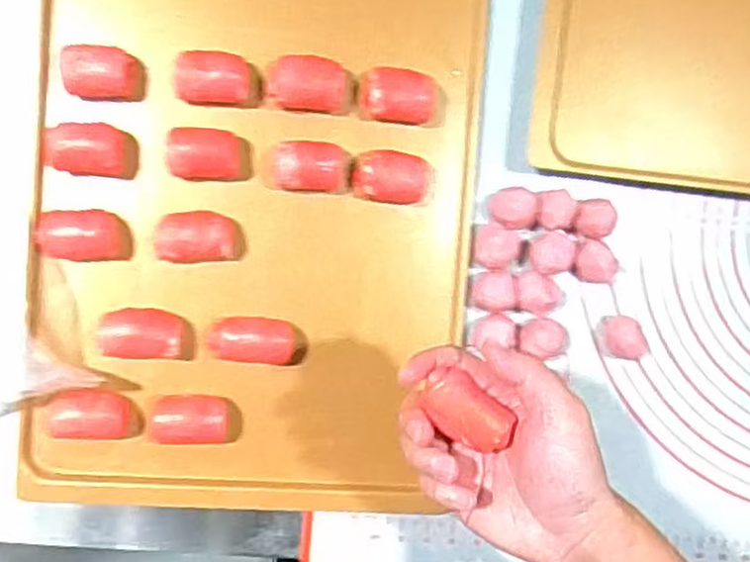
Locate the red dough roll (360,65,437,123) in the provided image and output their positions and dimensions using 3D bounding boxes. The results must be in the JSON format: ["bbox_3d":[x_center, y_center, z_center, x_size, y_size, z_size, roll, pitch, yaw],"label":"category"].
[{"bbox_3d":[0.019,-0.131,0.523,0.058,0.034,0.035,8,94,-6],"label":"red dough roll"}]

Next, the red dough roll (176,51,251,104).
[{"bbox_3d":[-0.112,-0.141,0.508,0.048,0.032,0.035,1,95,-6],"label":"red dough roll"}]

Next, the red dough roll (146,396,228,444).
[{"bbox_3d":[-0.133,0.097,0.524,0.054,0.027,0.033,1,95,-6],"label":"red dough roll"}]

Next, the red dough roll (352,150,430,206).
[{"bbox_3d":[0.013,-0.075,0.529,0.057,0.028,0.036,5,94,-6],"label":"red dough roll"}]

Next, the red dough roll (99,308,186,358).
[{"bbox_3d":[-0.163,0.036,0.516,0.056,0.028,0.034,0,95,-6],"label":"red dough roll"}]

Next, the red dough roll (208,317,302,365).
[{"bbox_3d":[-0.087,0.041,0.528,0.062,0.026,0.032,6,94,-6],"label":"red dough roll"}]

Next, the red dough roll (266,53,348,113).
[{"bbox_3d":[-0.047,-0.138,0.514,0.055,0.025,0.036,3,95,-6],"label":"red dough roll"}]

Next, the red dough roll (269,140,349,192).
[{"bbox_3d":[-0.047,-0.081,0.519,0.055,0.032,0.034,1,95,-6],"label":"red dough roll"}]

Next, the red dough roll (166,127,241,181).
[{"bbox_3d":[-0.120,-0.089,0.515,0.048,0.026,0.035,-3,95,-5],"label":"red dough roll"}]

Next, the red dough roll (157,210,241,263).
[{"bbox_3d":[-0.124,-0.032,0.517,0.055,0.036,0.035,1,95,-6],"label":"red dough roll"}]

